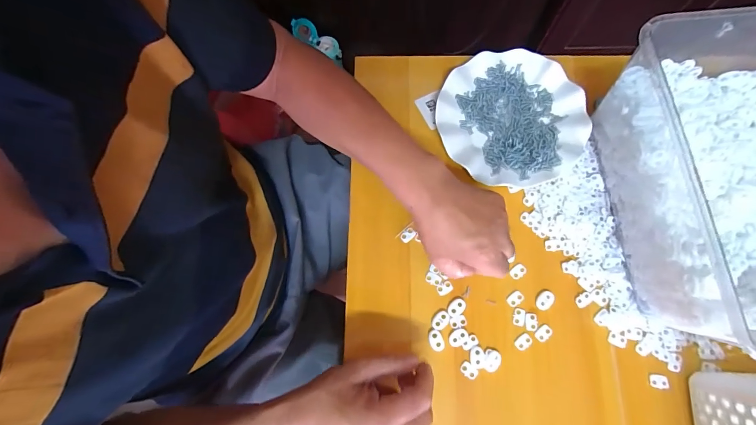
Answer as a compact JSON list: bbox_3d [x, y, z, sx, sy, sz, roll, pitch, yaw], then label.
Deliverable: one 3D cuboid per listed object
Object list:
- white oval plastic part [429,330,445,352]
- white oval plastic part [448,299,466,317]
[{"bbox_3d":[0.065,0.143,0.383,0.015,0.004,0.023,-26,77,-5],"label":"white oval plastic part"},{"bbox_3d":[0.090,0.108,0.389,0.023,0.004,0.015,-39,78,-8],"label":"white oval plastic part"}]

